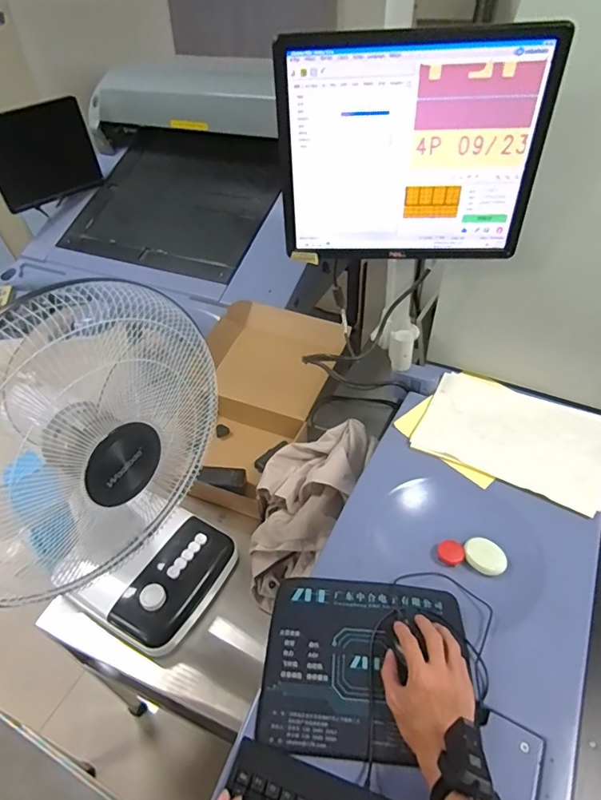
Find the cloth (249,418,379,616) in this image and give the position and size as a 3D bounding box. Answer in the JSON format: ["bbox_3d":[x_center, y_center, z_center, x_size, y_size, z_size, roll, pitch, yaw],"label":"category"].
[{"bbox_3d":[0.011,0.200,1.007,0.196,0.143,0.425,22,49,25],"label":"cloth"}]

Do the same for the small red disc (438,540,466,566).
[{"bbox_3d":[0.236,0.239,0.738,0.040,0.012,0.038,-2,43,2],"label":"small red disc"}]

